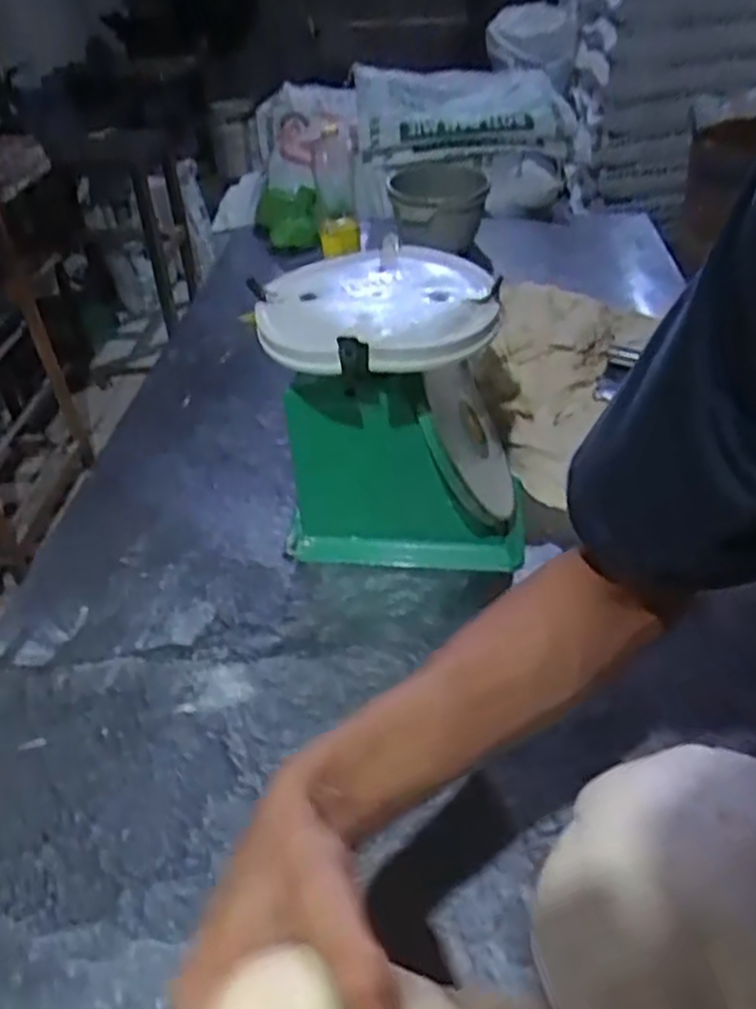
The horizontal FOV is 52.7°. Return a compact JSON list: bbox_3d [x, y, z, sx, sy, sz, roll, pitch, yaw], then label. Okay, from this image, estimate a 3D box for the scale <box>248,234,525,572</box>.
[{"bbox_3d":[0.022,-0.099,0.834,0.252,0.285,0.229,-4,39,0],"label":"scale"}]

